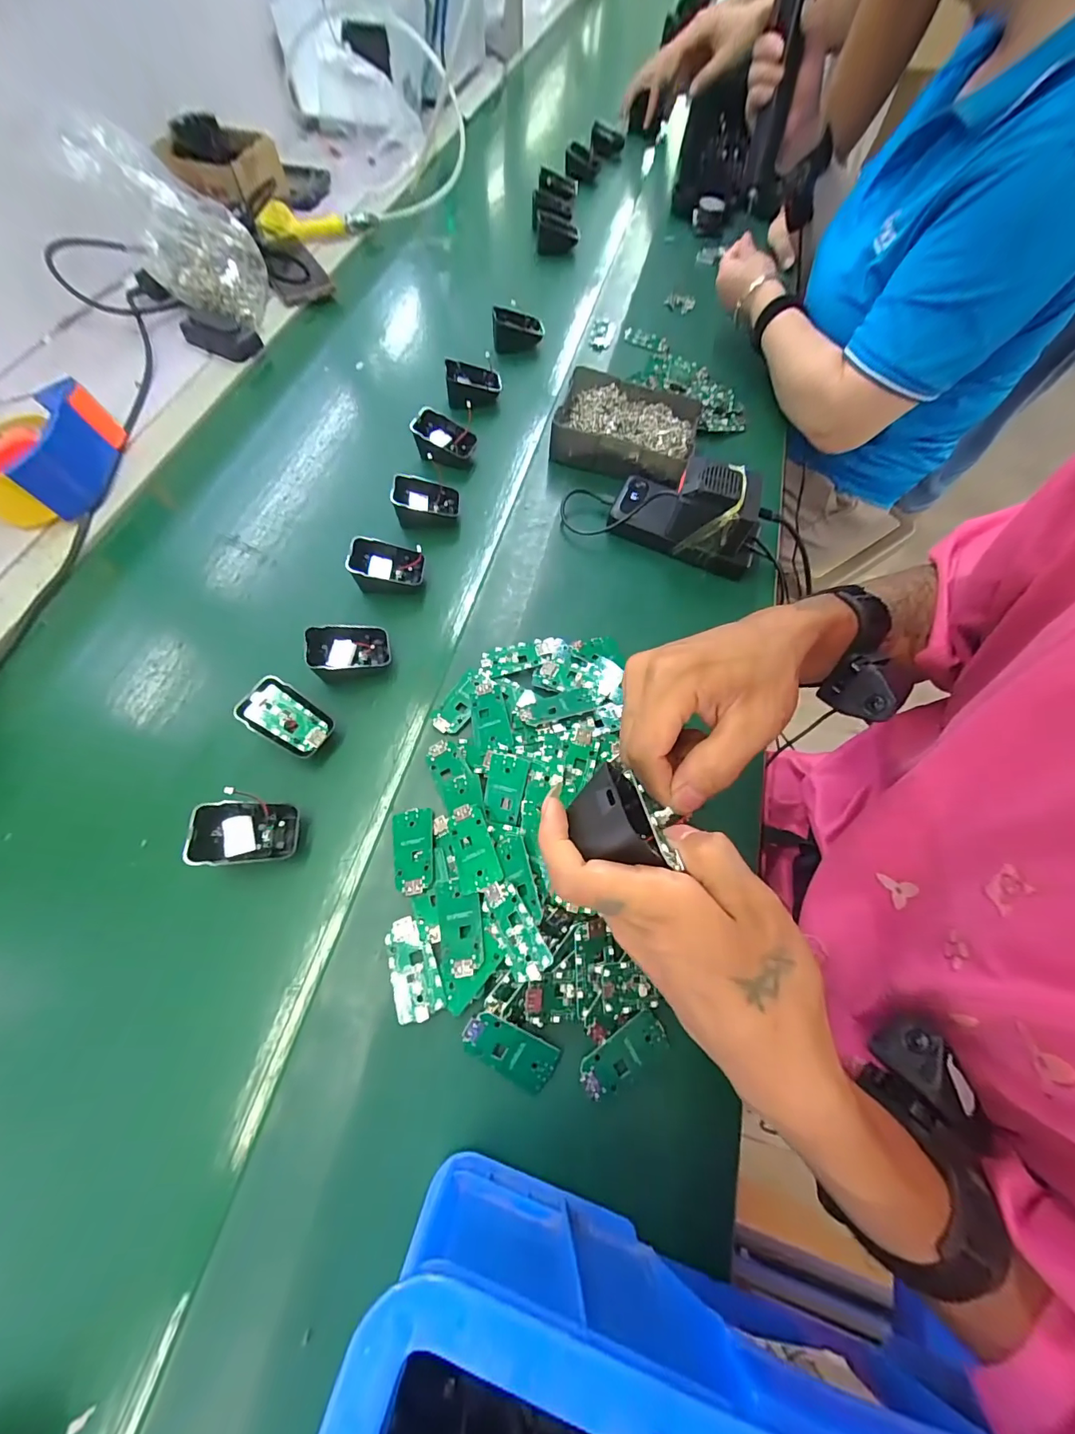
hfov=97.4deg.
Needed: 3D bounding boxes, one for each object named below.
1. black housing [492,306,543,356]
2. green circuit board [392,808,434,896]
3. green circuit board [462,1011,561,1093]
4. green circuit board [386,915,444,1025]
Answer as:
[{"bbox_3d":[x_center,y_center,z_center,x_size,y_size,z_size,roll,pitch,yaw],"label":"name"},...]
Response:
[{"bbox_3d":[-0.026,-0.526,0.644,0.067,0.044,0.024,-6,65,-5],"label":"black housing"},{"bbox_3d":[-0.095,0.100,0.357,0.030,0.005,0.062,-5,65,-4],"label":"green circuit board"},{"bbox_3d":[-0.017,0.217,0.309,0.064,0.004,0.032,34,87,-4],"label":"green circuit board"},{"bbox_3d":[-0.087,0.173,0.327,0.031,0.004,0.063,-17,66,-10],"label":"green circuit board"}]

